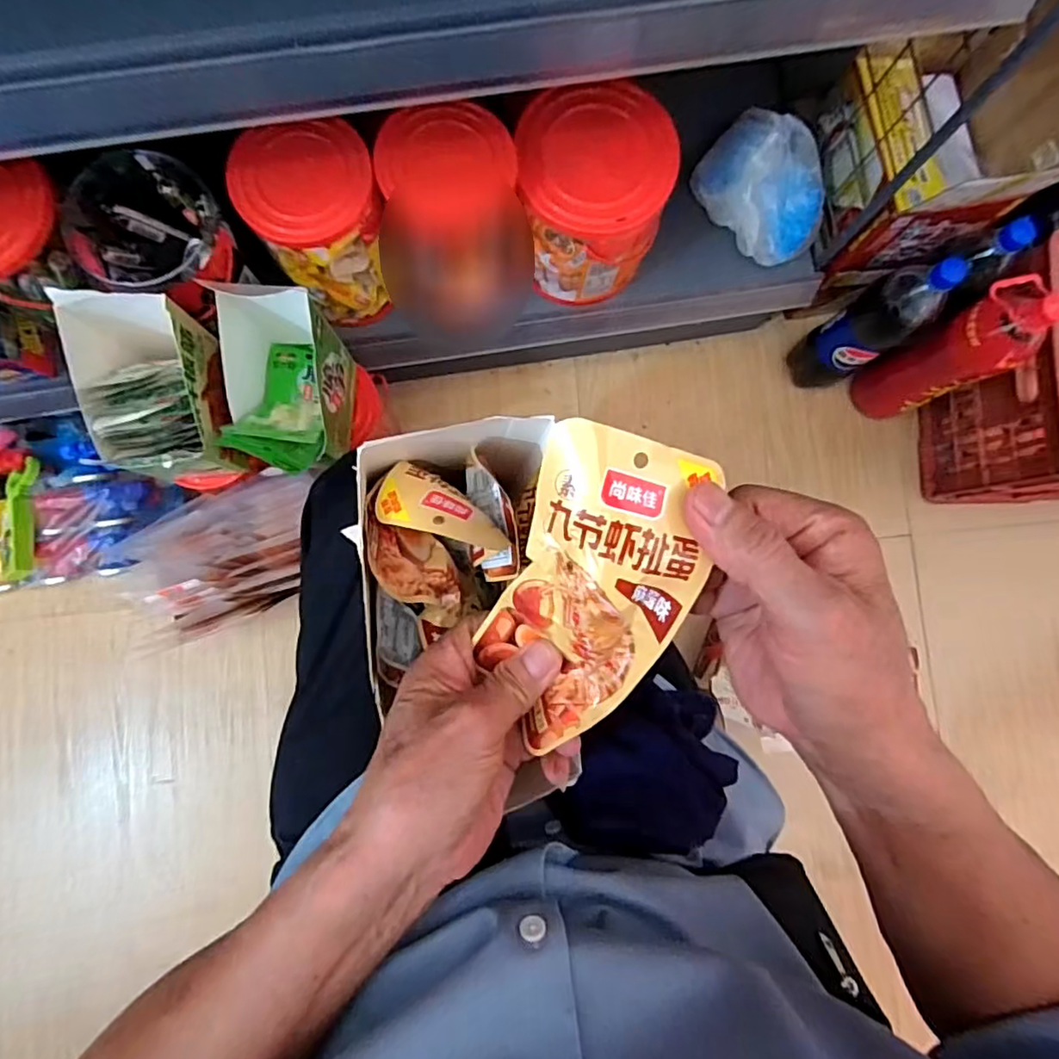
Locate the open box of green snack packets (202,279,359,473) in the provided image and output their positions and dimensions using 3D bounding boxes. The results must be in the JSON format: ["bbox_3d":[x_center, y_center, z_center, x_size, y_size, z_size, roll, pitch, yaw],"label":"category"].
[{"bbox_3d":[-0.246,-0.141,0.603,0.094,0.161,0.154,5,86,-2],"label":"open box of green snack packets"}]

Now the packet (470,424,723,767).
[{"bbox_3d":[0.024,0.027,0.245,0.071,0.041,0.134,11,123,-3],"label":"packet"}]

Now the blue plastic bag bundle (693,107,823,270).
[{"bbox_3d":[0.289,-0.416,0.731,0.130,0.070,0.168,-30,88,-4],"label":"blue plastic bag bundle"}]

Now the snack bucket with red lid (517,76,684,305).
[{"bbox_3d":[0.065,-0.364,0.674,0.158,0.168,0.154,0,86,-3],"label":"snack bucket with red lid"}]

